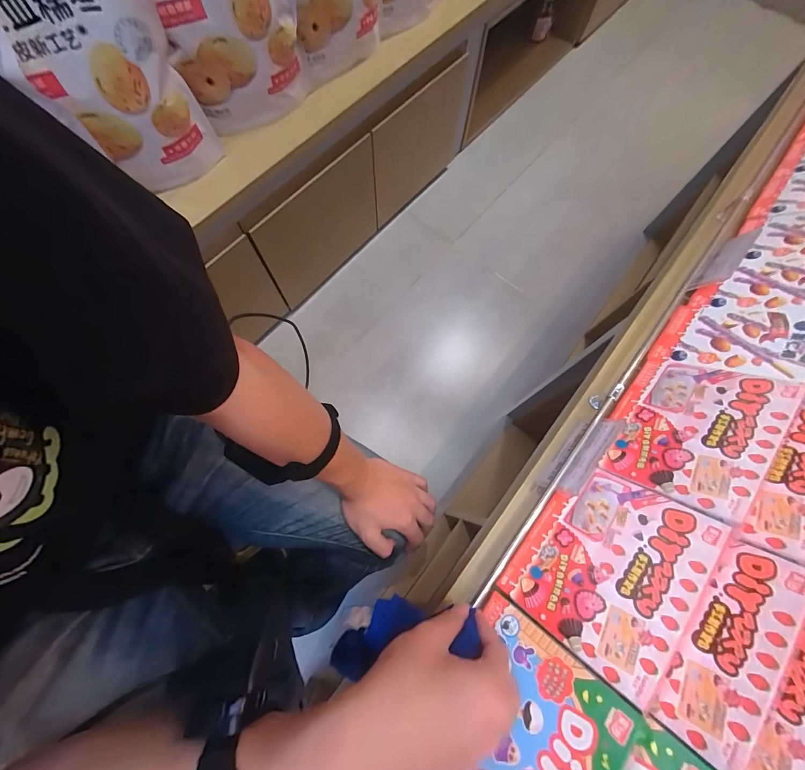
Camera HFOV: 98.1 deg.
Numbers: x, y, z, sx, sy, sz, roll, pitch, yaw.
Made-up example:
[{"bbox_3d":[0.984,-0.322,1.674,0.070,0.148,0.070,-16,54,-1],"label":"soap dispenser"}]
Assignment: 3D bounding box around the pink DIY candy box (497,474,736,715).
[{"bbox_3d":[0.181,0.161,0.307,0.149,0.035,0.126,-50,40,-15],"label":"pink DIY candy box"}]

